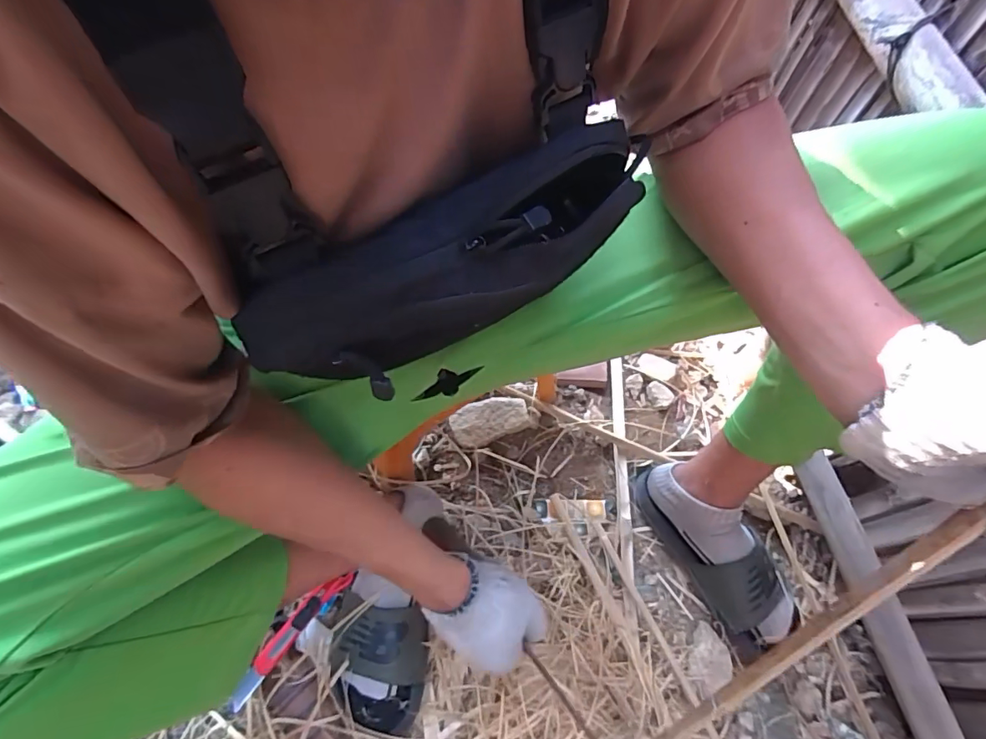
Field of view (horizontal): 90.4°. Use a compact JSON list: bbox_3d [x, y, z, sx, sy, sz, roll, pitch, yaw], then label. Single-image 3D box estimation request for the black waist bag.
[{"bbox_3d":[-0.020,-0.056,0.264,0.217,0.065,0.057,-28,67,-7],"label":"black waist bag"}]

